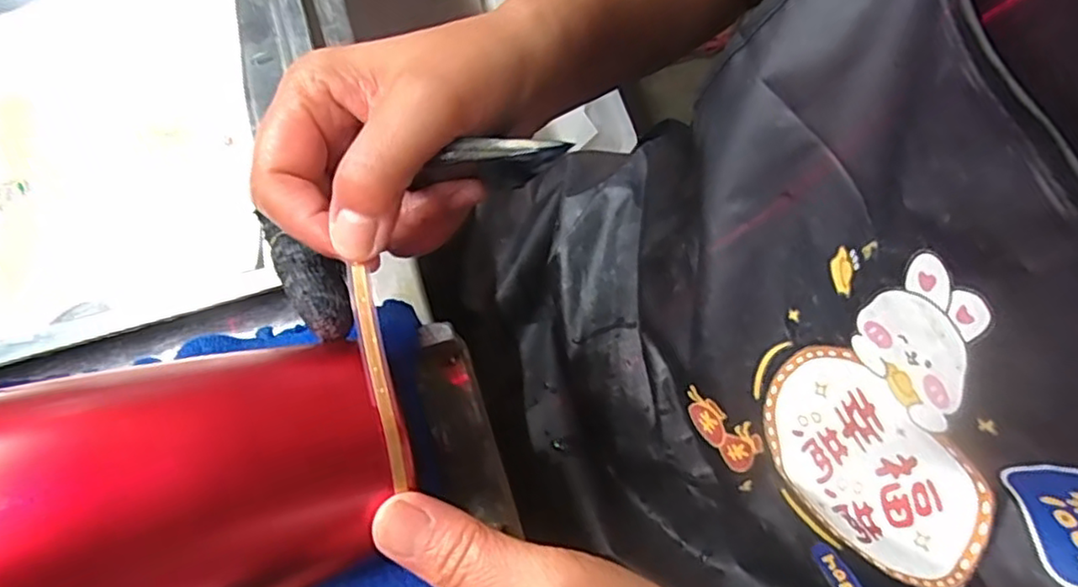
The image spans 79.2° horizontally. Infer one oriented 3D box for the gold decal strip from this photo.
[{"bbox_3d":[-0.050,0.026,0.205,0.005,0.005,0.070,-13,79,-9],"label":"gold decal strip"}]

